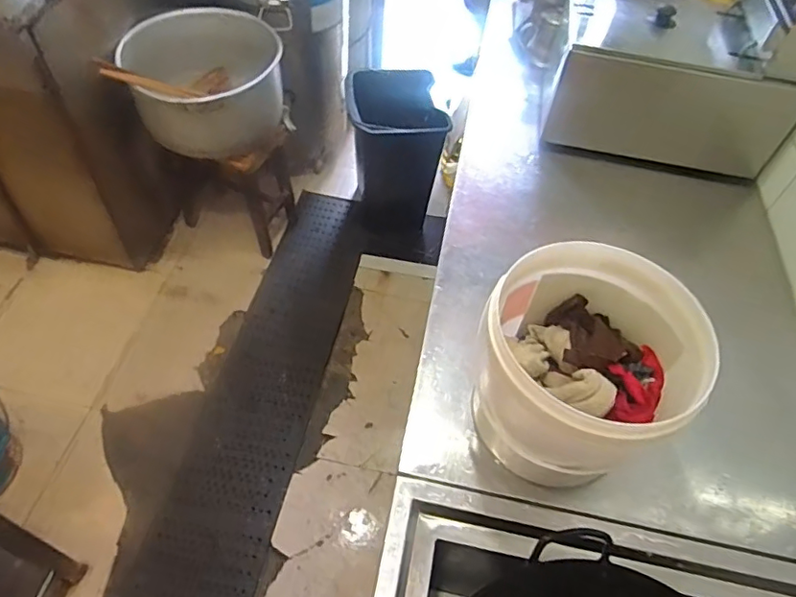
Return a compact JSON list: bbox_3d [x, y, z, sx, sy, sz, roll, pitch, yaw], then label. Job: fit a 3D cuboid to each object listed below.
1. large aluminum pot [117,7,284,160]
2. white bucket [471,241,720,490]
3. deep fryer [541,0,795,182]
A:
[{"bbox_3d":[-0.531,-0.605,1.567,0.415,0.254,0.389,3,53,-4],"label":"large aluminum pot"},{"bbox_3d":[0.218,0.084,0.676,0.225,0.232,0.229,3,53,-4],"label":"white bucket"},{"bbox_3d":[0.496,-0.429,1.005,0.395,0.318,0.253,11,53,3],"label":"deep fryer"}]

